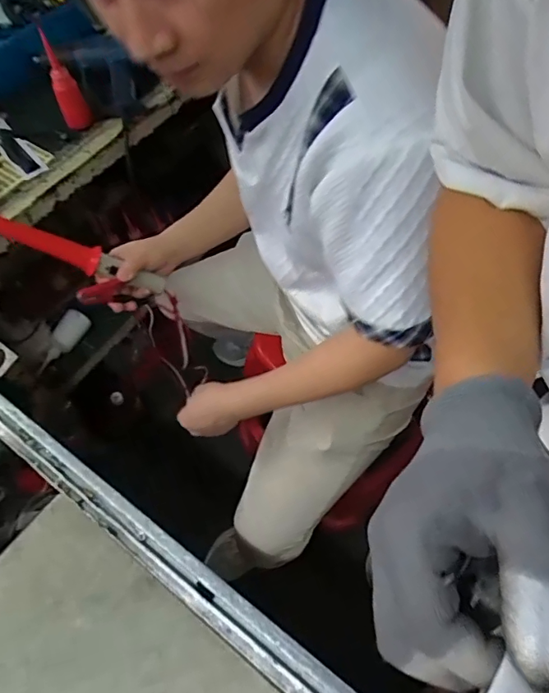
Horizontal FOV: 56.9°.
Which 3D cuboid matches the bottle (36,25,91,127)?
[{"bbox_3d":[-0.373,-0.468,0.905,0.048,0.170,0.040,-19,57,-9],"label":"bottle"}]

